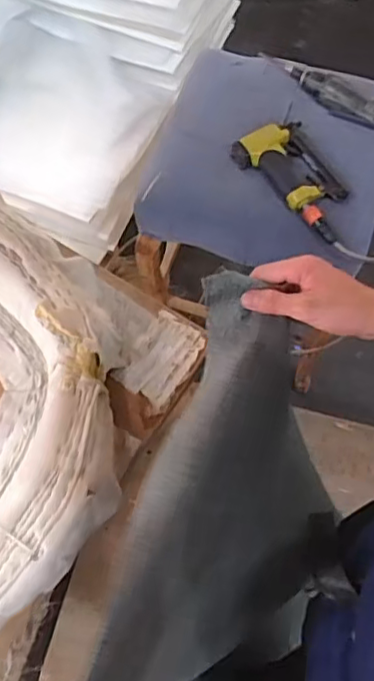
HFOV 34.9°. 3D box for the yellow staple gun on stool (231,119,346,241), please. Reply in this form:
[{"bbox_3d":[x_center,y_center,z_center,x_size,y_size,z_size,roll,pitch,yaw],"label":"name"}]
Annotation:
[{"bbox_3d":[0.207,-0.297,1.076,0.132,0.045,0.262,-32,70,-10],"label":"yellow staple gun on stool"}]

